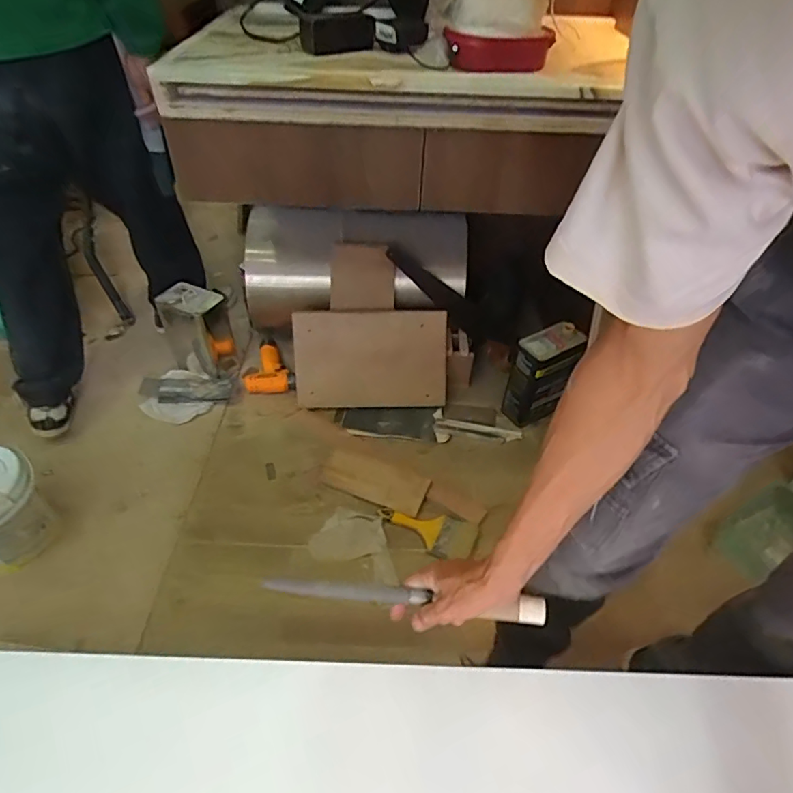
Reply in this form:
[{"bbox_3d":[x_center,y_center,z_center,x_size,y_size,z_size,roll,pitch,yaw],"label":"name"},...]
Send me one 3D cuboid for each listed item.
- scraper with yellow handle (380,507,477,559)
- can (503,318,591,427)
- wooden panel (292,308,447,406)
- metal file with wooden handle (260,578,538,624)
[{"bbox_3d":[0.066,0.297,1.157,0.213,0.010,0.088,14,45,11],"label":"scraper with yellow handle"},{"bbox_3d":[0.377,-0.052,1.347,0.173,0.262,0.112,-21,49,-23],"label":"can"},{"bbox_3d":[-0.064,-0.100,1.376,0.406,0.264,0.021,-3,17,-13],"label":"wooden panel"},{"bbox_3d":[0.002,0.226,0.578,0.321,0.021,0.024,1,47,12],"label":"metal file with wooden handle"}]

